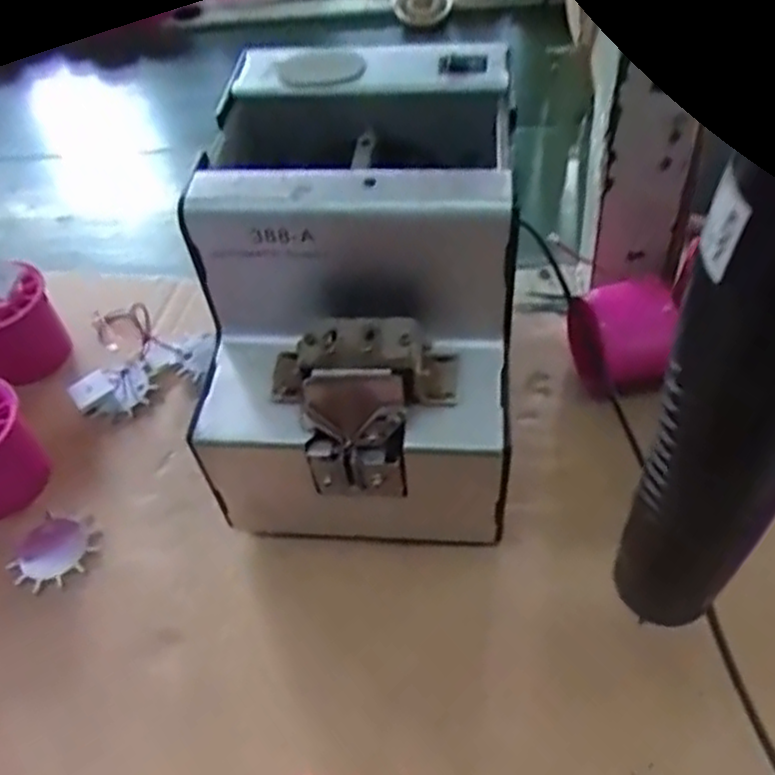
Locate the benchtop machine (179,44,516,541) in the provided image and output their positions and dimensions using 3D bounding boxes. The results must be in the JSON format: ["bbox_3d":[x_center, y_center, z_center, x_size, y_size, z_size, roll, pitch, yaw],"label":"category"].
[{"bbox_3d":[-0.005,-0.037,0.330,0.129,0.152,0.181,2,51,8],"label":"benchtop machine"}]

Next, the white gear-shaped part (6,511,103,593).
[{"bbox_3d":[-0.159,0.078,0.347,0.037,0.006,0.038,-3,50,4],"label":"white gear-shaped part"}]

